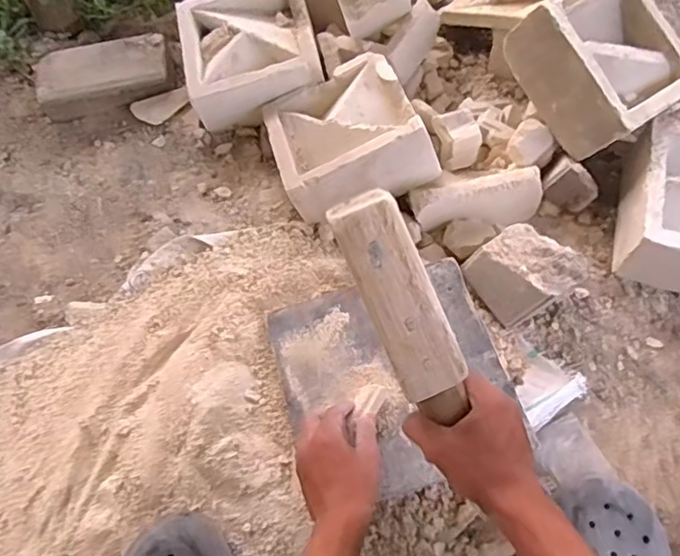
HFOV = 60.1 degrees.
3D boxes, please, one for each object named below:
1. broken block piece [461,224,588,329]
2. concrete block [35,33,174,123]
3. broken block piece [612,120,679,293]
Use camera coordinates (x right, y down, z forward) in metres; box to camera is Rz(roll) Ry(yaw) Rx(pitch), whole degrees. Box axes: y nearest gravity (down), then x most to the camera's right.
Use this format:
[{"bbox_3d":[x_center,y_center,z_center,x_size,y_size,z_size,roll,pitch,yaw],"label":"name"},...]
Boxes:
[{"bbox_3d":[0.229,-0.006,0.744,0.101,0.081,0.117,-36,68,-13],"label":"broken block piece"},{"bbox_3d":[-0.385,-0.331,0.975,0.221,0.061,0.111,-11,64,-2],"label":"concrete block"},{"bbox_3d":[0.441,-0.102,0.779,0.100,0.092,0.205,14,66,10],"label":"broken block piece"}]

